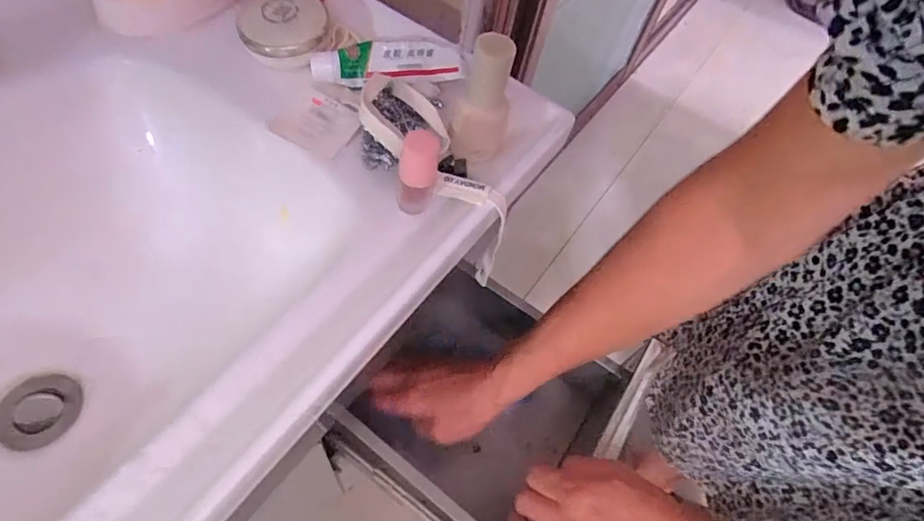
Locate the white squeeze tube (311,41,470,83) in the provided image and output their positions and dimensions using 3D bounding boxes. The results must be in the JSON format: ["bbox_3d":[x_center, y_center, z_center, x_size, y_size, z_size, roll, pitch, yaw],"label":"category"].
[{"bbox_3d":[-0.059,-0.166,0.416,0.125,0.019,0.032,-1,55,-8],"label":"white squeeze tube"}]

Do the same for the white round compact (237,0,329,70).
[{"bbox_3d":[-0.148,-0.197,0.417,0.069,0.020,0.067,-4,77,-9],"label":"white round compact"}]

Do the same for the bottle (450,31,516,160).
[{"bbox_3d":[0.014,-0.113,0.357,0.039,0.085,0.032,7,55,-2],"label":"bottle"}]

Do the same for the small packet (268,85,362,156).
[{"bbox_3d":[-0.113,-0.109,0.394,0.061,0.008,0.049,31,75,8],"label":"small packet"}]

